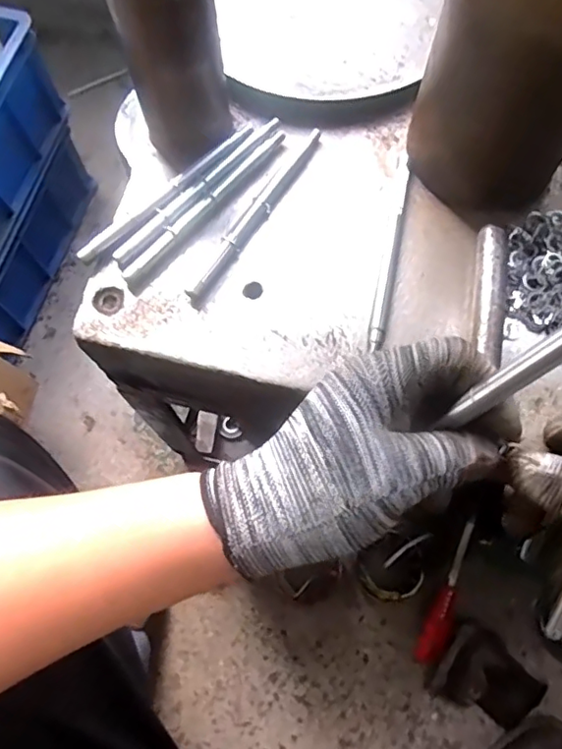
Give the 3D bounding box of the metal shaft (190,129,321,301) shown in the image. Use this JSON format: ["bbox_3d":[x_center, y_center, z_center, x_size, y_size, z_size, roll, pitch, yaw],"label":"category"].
[{"bbox_3d":[-0.016,-0.118,0.415,0.011,0.009,0.158,30,74,10],"label":"metal shaft"}]

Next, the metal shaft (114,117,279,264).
[{"bbox_3d":[-0.060,-0.137,0.424,0.012,0.005,0.160,43,77,13],"label":"metal shaft"}]

